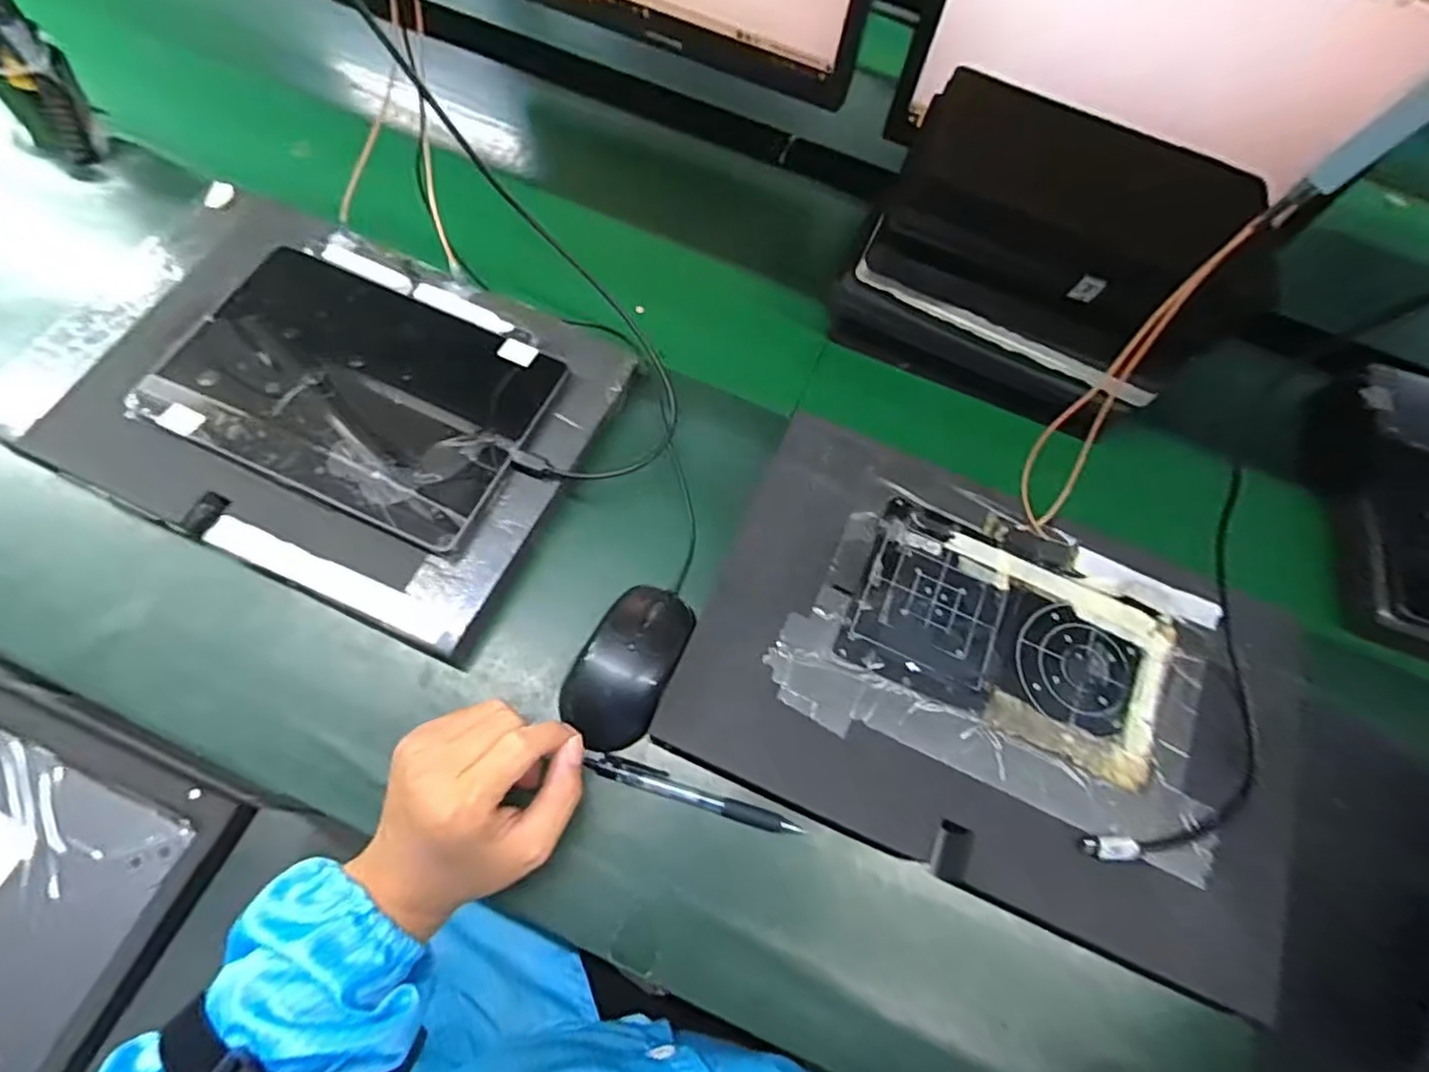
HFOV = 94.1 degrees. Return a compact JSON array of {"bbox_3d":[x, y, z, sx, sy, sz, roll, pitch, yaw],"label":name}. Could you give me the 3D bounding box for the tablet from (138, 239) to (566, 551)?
[{"bbox_3d":[-0.258,-0.107,0.478,0.250,0.011,0.169,22,67,5],"label":"tablet"}]

